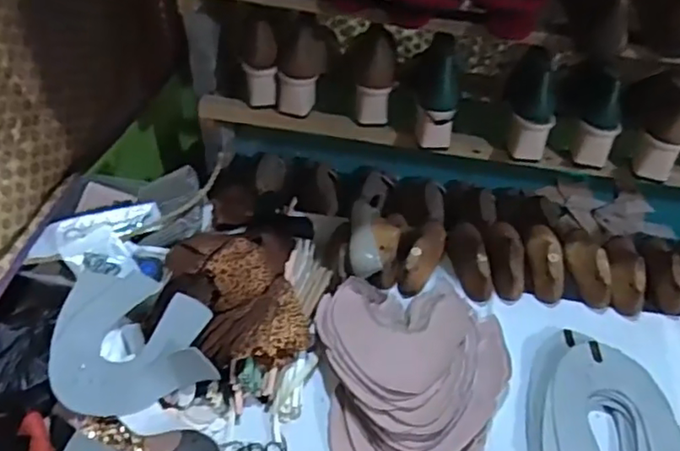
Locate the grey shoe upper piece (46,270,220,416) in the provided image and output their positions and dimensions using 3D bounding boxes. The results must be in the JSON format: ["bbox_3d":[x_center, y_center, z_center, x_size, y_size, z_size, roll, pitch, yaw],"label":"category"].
[{"bbox_3d":[-0.235,0.121,0.702,0.164,0.061,0.179,-6,47,-8],"label":"grey shoe upper piece"}]

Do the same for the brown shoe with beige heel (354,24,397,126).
[{"bbox_3d":[0.053,-0.218,0.894,0.057,0.134,0.073,2,22,-1],"label":"brown shoe with beige heel"}]

